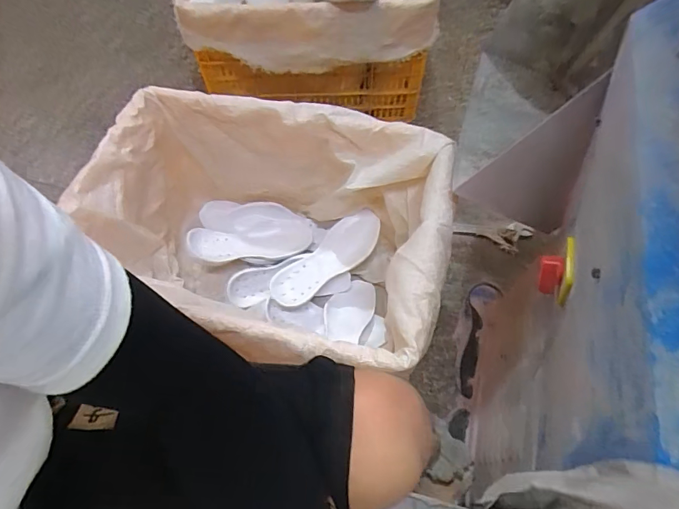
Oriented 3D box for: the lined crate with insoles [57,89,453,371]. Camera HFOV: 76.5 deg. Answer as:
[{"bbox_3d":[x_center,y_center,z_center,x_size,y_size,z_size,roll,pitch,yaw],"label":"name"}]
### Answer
[{"bbox_3d":[-0.128,-0.038,0.929,0.672,0.370,0.411,15,63,9],"label":"lined crate with insoles"}]

